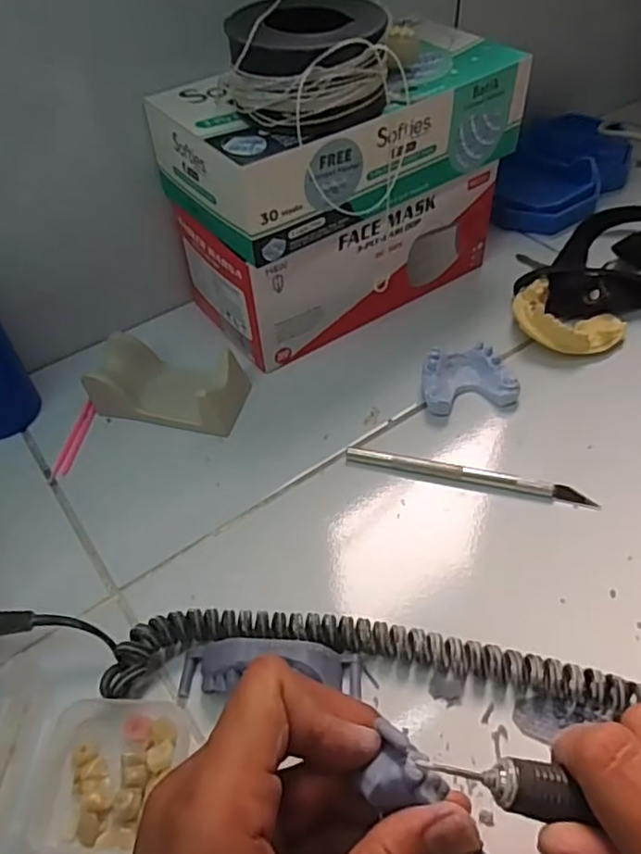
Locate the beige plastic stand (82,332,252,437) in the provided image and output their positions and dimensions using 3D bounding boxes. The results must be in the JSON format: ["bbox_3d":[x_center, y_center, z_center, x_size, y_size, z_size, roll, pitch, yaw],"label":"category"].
[{"bbox_3d":[-0.096,-0.029,0.401,0.089,0.031,0.052,11,50,13],"label":"beige plastic stand"}]

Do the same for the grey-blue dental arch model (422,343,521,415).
[{"bbox_3d":[0.092,-0.031,0.404,0.057,0.022,0.041,-7,48,-3],"label":"grey-blue dental arch model"}]

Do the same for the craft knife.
[{"bbox_3d":[0.081,0.027,0.357,0.134,0.010,0.009,11,50,13],"label":"craft knife"}]

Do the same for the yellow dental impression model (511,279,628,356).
[{"bbox_3d":[0.165,-0.070,0.430,0.072,0.026,0.051,17,51,18],"label":"yellow dental impression model"}]

